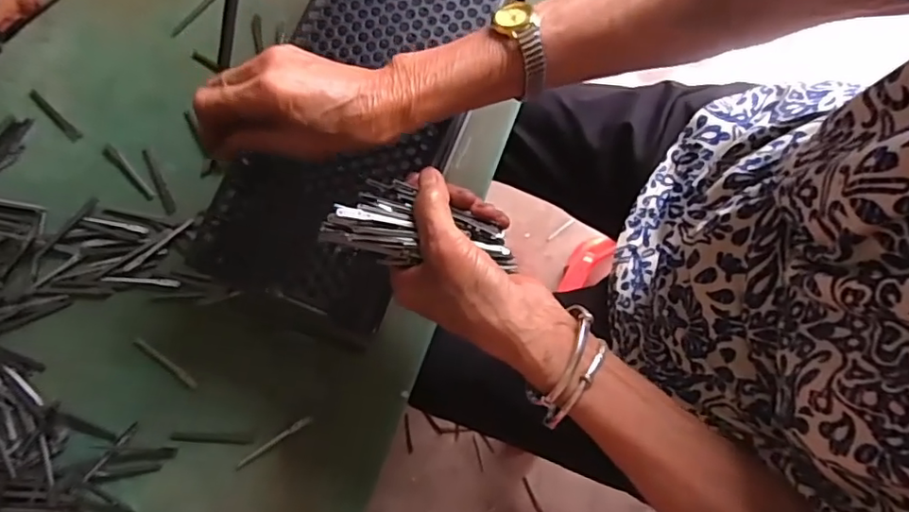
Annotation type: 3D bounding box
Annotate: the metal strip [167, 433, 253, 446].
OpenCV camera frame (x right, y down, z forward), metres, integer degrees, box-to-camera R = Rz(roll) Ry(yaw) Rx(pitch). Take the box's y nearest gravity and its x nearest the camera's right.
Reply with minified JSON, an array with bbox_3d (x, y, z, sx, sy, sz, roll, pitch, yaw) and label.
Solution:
[{"bbox_3d":[-0.188,0.141,0.437,0.064,0.004,0.006,4,78,0],"label":"metal strip"}]

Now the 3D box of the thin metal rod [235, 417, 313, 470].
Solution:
[{"bbox_3d":[-0.139,0.143,0.435,0.065,0.004,0.006,-32,80,-8],"label":"thin metal rod"}]

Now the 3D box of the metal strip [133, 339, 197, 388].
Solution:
[{"bbox_3d":[-0.230,0.085,0.450,0.064,0.006,0.008,33,79,6],"label":"metal strip"}]

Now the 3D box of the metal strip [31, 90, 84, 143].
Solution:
[{"bbox_3d":[-0.355,-0.125,0.501,0.066,0.004,0.010,42,80,8],"label":"metal strip"}]

